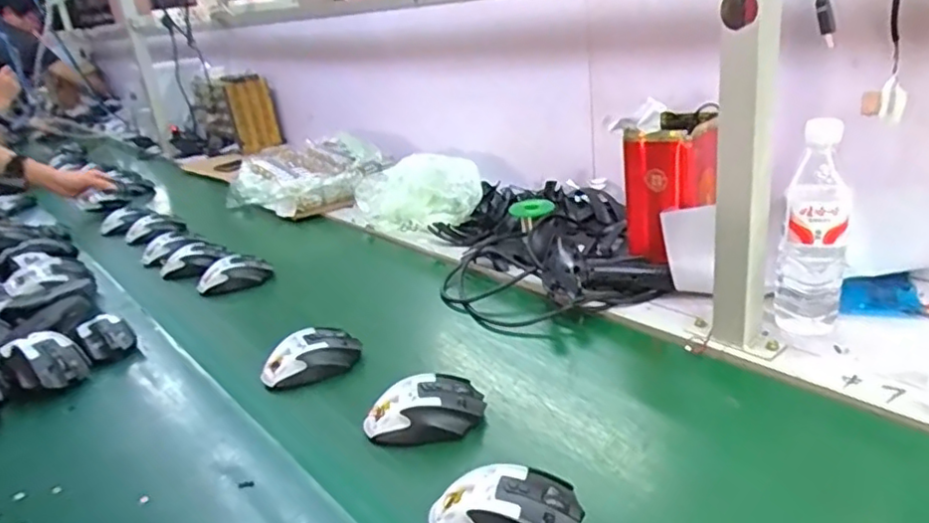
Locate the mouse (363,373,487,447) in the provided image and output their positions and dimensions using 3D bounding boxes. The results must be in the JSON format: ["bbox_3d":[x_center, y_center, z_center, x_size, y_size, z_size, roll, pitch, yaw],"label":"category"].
[{"bbox_3d":[-0.040,0.147,0.637,0.120,0.038,0.071,-10,23,-5],"label":"mouse"}]

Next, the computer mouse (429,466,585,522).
[{"bbox_3d":[0.031,0.197,0.494,0.113,0.045,0.064,-5,23,5],"label":"computer mouse"}]

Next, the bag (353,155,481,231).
[{"bbox_3d":[-0.078,-0.133,1.227,0.191,0.098,0.281,-23,28,-32],"label":"bag"}]

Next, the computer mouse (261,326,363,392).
[{"bbox_3d":[-0.183,0.111,0.760,0.117,0.035,0.068,-15,25,-18],"label":"computer mouse"}]

